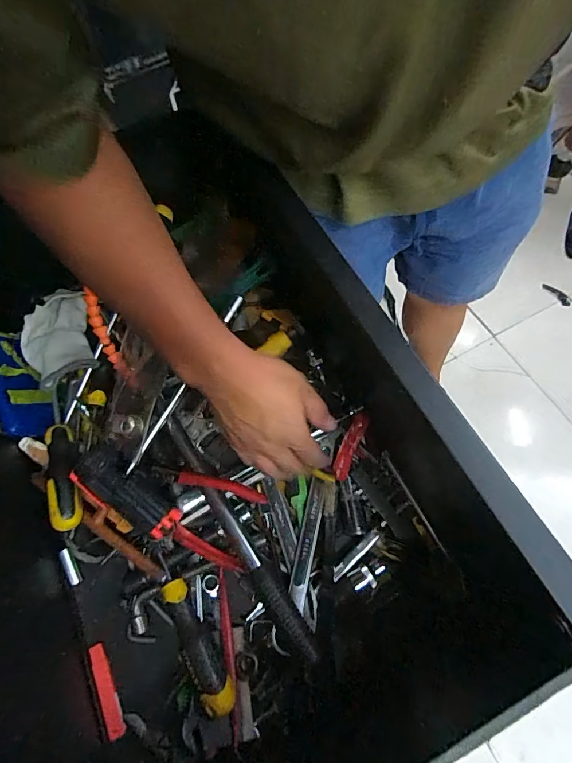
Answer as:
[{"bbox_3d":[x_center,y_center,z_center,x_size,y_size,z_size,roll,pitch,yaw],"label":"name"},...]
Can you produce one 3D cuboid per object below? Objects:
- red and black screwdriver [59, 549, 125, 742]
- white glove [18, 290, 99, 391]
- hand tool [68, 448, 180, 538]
[{"bbox_3d":[-0.205,0.263,0.425,0.023,0.017,0.179,-27,67,-8],"label":"red and black screwdriver"},{"bbox_3d":[-0.280,-0.059,0.508,0.076,0.044,0.132,-23,66,-7],"label":"white glove"},{"bbox_3d":[-0.164,0.112,0.426,0.117,0.041,0.048,32,71,1],"label":"hand tool"}]

